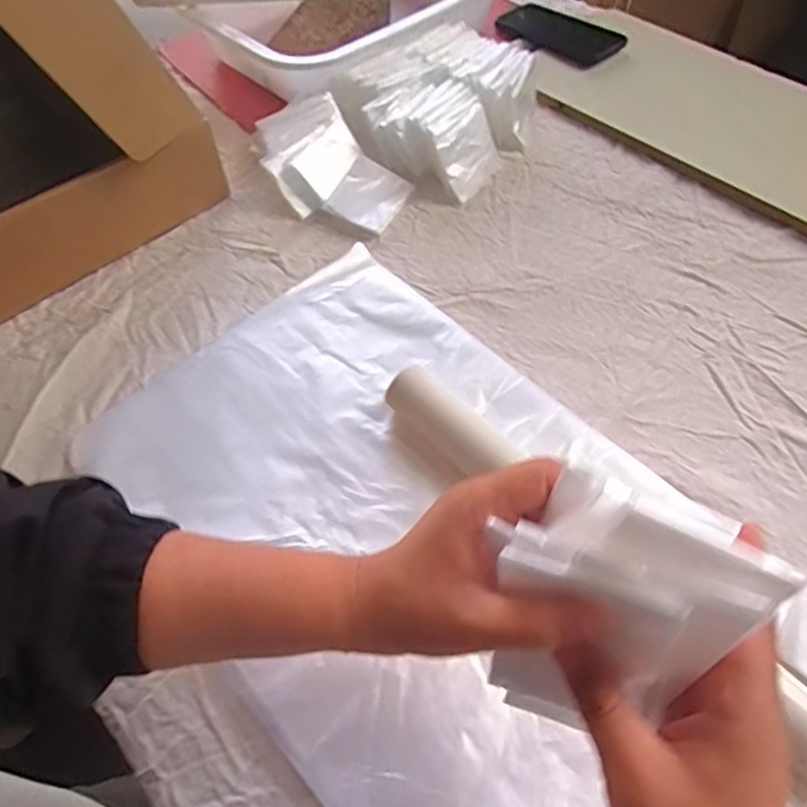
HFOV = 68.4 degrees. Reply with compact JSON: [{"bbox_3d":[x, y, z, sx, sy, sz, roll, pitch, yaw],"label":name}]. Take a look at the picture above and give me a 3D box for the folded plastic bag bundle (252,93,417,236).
[{"bbox_3d":[-0.079,-0.244,0.600,0.104,0.054,0.170,-37,63,-21],"label":"folded plastic bag bundle"}]

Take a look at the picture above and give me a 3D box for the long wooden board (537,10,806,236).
[{"bbox_3d":[0.391,-0.315,0.672,0.464,0.025,0.236,37,64,22],"label":"long wooden board"}]

